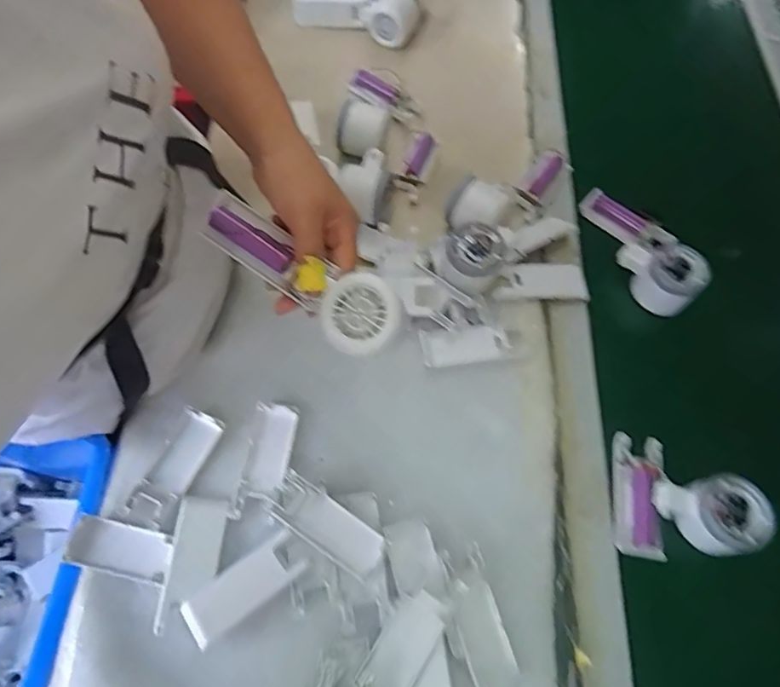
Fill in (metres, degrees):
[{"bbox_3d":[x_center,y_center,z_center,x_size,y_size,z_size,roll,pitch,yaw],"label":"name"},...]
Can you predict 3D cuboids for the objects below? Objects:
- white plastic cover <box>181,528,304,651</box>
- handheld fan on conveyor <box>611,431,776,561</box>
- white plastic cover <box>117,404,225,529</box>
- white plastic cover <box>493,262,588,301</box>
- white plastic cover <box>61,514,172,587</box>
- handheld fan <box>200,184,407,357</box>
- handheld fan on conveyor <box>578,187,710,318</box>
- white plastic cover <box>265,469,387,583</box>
[{"bbox_3d":[-0.118,0.195,0.429,0.094,0.010,0.038,-34,71,-18],"label":"white plastic cover"},{"bbox_3d":[0.262,0.134,0.466,0.112,0.043,0.103,10,64,1],"label":"handheld fan on conveyor"},{"bbox_3d":[-0.189,0.109,0.469,0.039,0.008,0.103,22,65,7],"label":"white plastic cover"},{"bbox_3d":[0.159,-0.066,0.569,0.098,0.010,0.044,-2,64,-5],"label":"white plastic cover"},{"bbox_3d":[-0.225,0.171,0.441,0.082,0.007,0.038,14,64,3],"label":"white plastic cover"},{"bbox_3d":[-0.068,-0.050,0.387,0.164,0.038,0.047,35,68,17],"label":"handheld fan"},{"bbox_3d":[0.284,-0.105,0.595,0.074,0.052,0.168,-13,51,-9],"label":"handheld fan on conveyor"},{"bbox_3d":[-0.054,0.154,0.451,0.102,0.013,0.040,32,66,11],"label":"white plastic cover"}]

